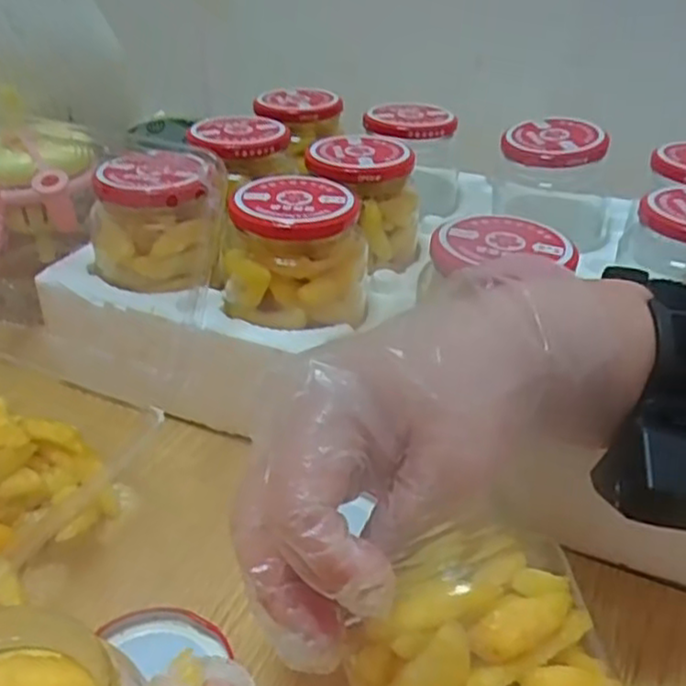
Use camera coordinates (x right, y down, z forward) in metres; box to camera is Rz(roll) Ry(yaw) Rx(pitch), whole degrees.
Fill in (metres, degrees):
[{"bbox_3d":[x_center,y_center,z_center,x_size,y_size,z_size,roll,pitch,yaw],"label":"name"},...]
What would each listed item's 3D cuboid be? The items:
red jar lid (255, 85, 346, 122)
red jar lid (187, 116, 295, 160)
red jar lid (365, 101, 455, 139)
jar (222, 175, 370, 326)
[{"bbox_3d":[-0.037,-0.190,0.568,0.060,0.008,0.055,-1,44,1],"label":"red jar lid"},{"bbox_3d":[-0.071,-0.144,0.496,0.068,0.010,0.061,-2,34,-6],"label":"red jar lid"},{"bbox_3d":[0.050,-0.166,0.534,0.067,0.011,0.056,4,34,2],"label":"red jar lid"},{"bbox_3d":[-0.026,-0.053,0.406,0.081,0.061,0.069,-1,34,-4],"label":"jar"}]

